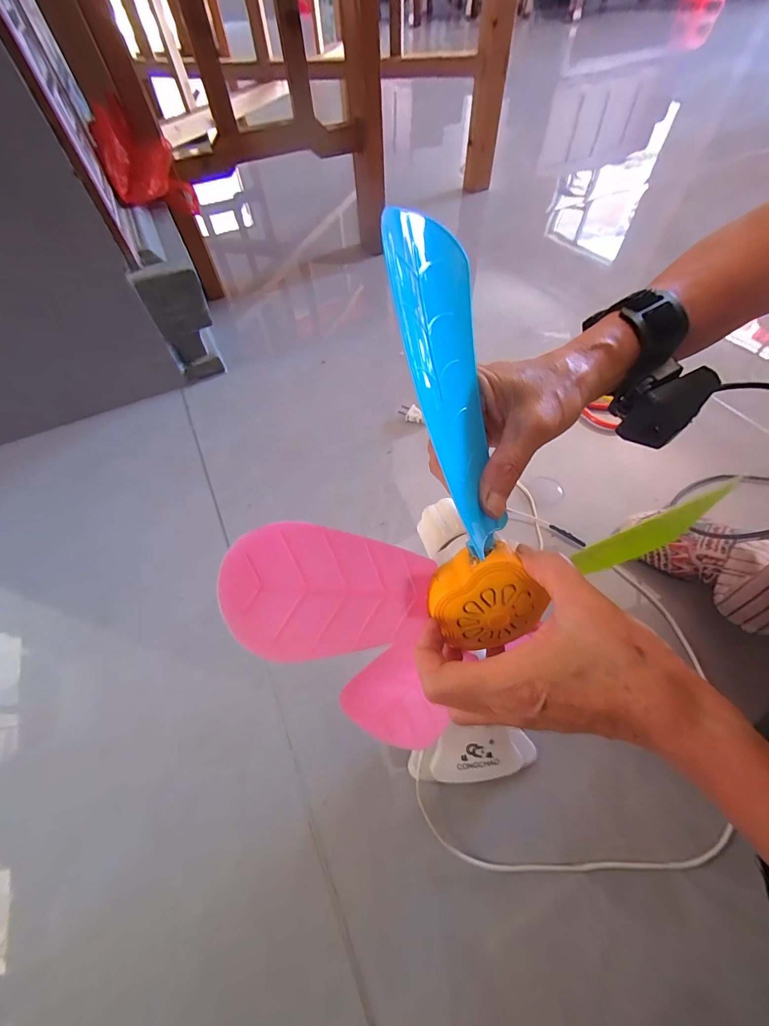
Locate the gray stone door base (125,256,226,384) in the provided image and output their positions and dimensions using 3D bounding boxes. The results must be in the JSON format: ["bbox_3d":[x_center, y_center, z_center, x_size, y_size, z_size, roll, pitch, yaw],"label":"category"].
[{"bbox_3d":[-0.310,-0.293,0.580,0.087,0.182,0.060,-31,60,-17],"label":"gray stone door base"}]

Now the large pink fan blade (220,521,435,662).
[{"bbox_3d":[-0.031,0.047,0.208,0.114,0.007,0.074,8,93,-10],"label":"large pink fan blade"}]

